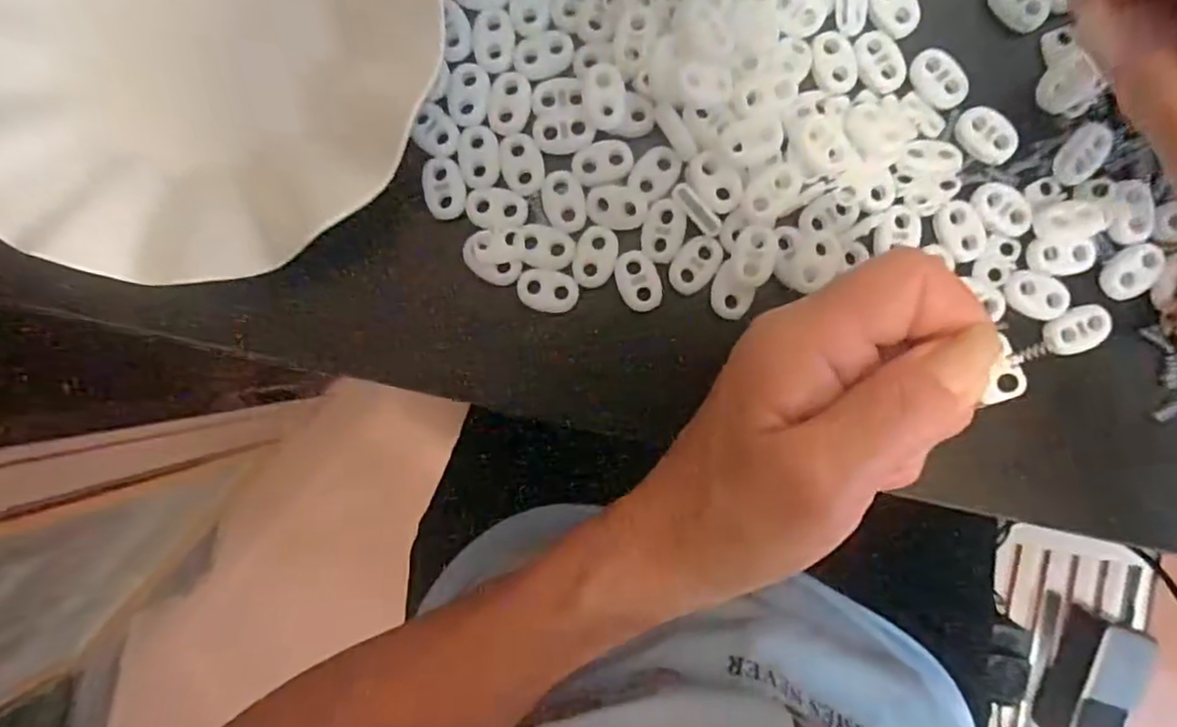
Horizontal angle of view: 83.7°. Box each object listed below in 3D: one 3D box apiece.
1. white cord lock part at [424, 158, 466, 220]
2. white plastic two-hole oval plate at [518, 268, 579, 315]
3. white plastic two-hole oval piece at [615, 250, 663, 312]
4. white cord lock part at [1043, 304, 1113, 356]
[{"bbox_3d":[-0.052,-0.064,0.237,0.014,0.004,0.022,-9,90,0],"label":"white cord lock part"},{"bbox_3d":[-0.015,-0.027,0.240,0.022,0.004,0.015,9,90,0],"label":"white plastic two-hole oval plate"},{"bbox_3d":[0.018,-0.030,0.240,0.015,0.004,0.022,-21,90,0],"label":"white plastic two-hole oval piece"},{"bbox_3d":[0.175,-0.012,0.234,0.020,0.004,0.016,-15,90,0],"label":"white cord lock part"}]

